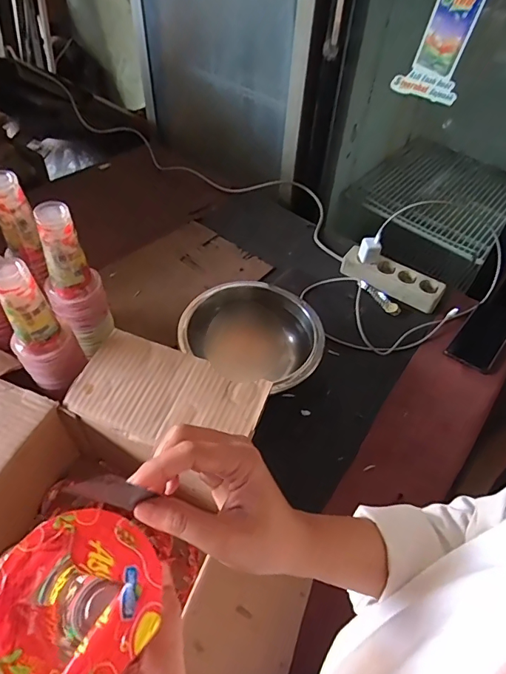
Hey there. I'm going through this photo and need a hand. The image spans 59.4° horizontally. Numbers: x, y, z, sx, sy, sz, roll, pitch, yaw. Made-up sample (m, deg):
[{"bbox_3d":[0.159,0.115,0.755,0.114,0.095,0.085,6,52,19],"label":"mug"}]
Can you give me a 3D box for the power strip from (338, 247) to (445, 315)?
[{"bbox_3d":[0.271,-0.117,0.873,0.199,0.038,0.058,27,52,15],"label":"power strip"}]

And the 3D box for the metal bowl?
[{"bbox_3d":[0.004,0.001,0.716,0.202,0.082,0.189,3,50,-4],"label":"metal bowl"}]

